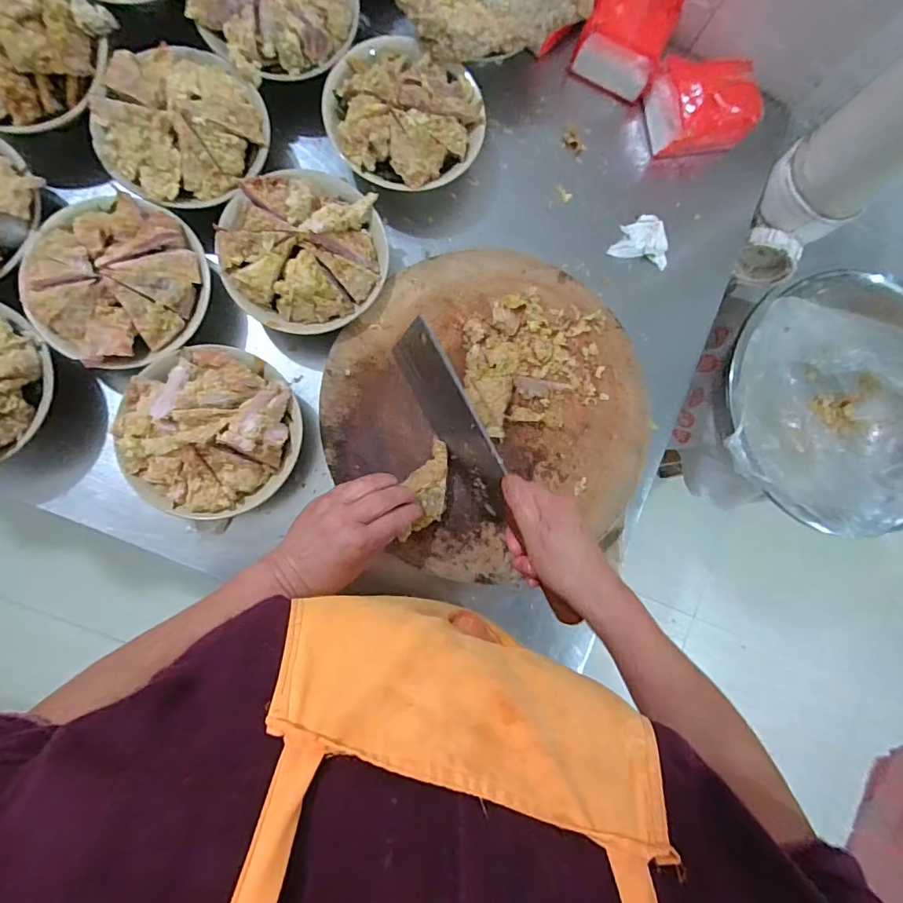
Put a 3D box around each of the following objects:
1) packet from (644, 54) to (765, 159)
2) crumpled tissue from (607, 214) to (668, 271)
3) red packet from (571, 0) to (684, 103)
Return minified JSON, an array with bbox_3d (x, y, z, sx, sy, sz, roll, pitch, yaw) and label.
[{"bbox_3d":[0.291,-0.399,0.562,0.103,0.073,0.095,-12,87,-8],"label":"packet"},{"bbox_3d":[0.226,-0.252,0.570,0.068,0.013,0.057,14,84,-6],"label":"crumpled tissue"},{"bbox_3d":[0.201,-0.484,0.557,0.098,0.074,0.104,23,83,-5],"label":"red packet"}]

